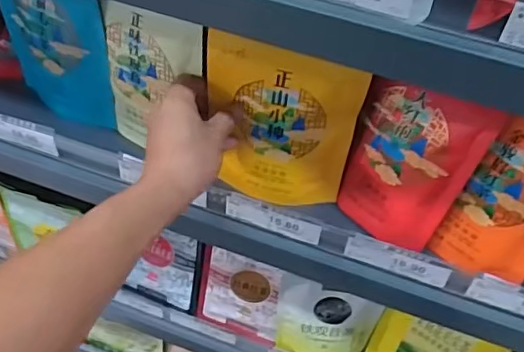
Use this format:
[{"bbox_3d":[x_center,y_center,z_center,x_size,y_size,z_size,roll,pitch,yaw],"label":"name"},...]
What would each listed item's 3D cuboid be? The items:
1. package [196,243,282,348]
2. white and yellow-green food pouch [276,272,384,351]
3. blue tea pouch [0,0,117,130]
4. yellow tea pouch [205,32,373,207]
[{"bbox_3d":[-0.032,0.165,0.786,0.116,0.145,0.044,19,50,12],"label":"package"},{"bbox_3d":[0.085,0.194,0.751,0.131,0.148,0.043,7,49,2],"label":"white and yellow-green food pouch"},{"bbox_3d":[-0.218,-0.133,0.620,0.129,0.163,0.031,32,54,21],"label":"blue tea pouch"},{"bbox_3d":[0.016,-0.044,0.545,0.138,0.169,0.029,11,49,5],"label":"yellow tea pouch"}]

